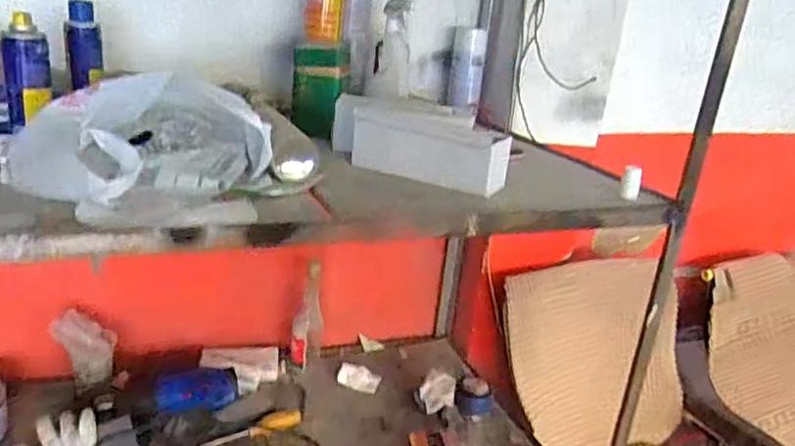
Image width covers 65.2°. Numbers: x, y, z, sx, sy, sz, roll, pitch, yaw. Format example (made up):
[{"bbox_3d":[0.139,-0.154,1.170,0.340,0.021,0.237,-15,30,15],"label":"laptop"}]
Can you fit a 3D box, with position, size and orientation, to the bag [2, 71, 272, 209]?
[{"bbox_3d":[-0.287,-0.105,0.741,0.213,0.108,0.232,20,25,29],"label":"bag"}]

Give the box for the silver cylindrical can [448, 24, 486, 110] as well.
[{"bbox_3d":[0.140,-0.322,1.279,0.068,0.155,0.058,6,22,-4],"label":"silver cylindrical can"}]

